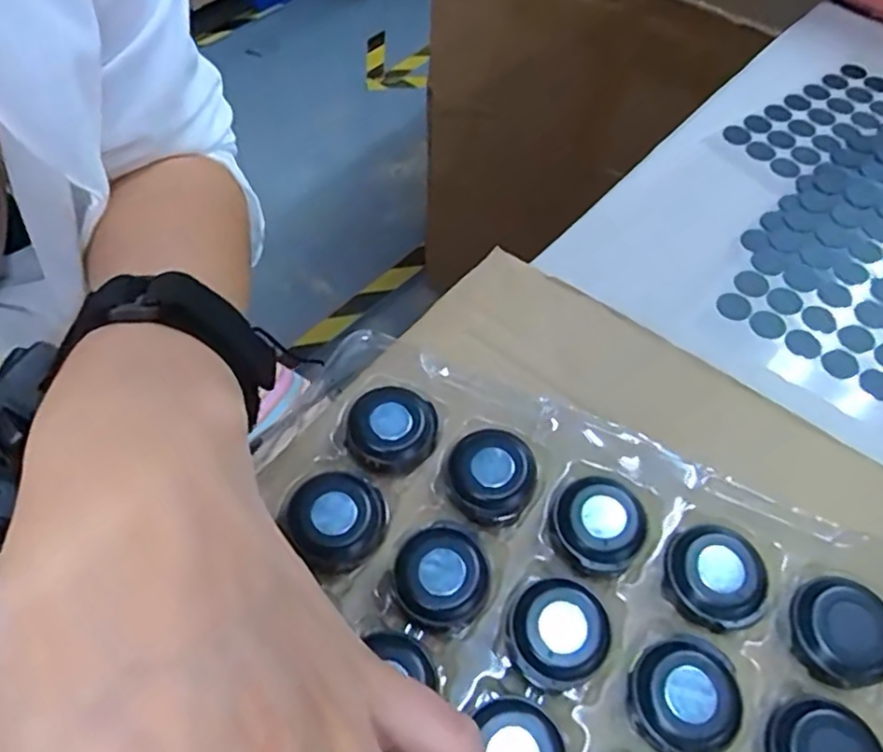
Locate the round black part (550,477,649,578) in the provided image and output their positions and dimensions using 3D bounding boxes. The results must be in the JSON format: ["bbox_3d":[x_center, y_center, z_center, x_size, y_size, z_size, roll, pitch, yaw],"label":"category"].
[{"bbox_3d":[0.049,0.046,0.202,0.029,0.006,0.027,0,58,1],"label":"round black part"}]

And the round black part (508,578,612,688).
[{"bbox_3d":[0.034,0.073,0.186,0.029,0.005,0.027,0,58,1],"label":"round black part"}]

